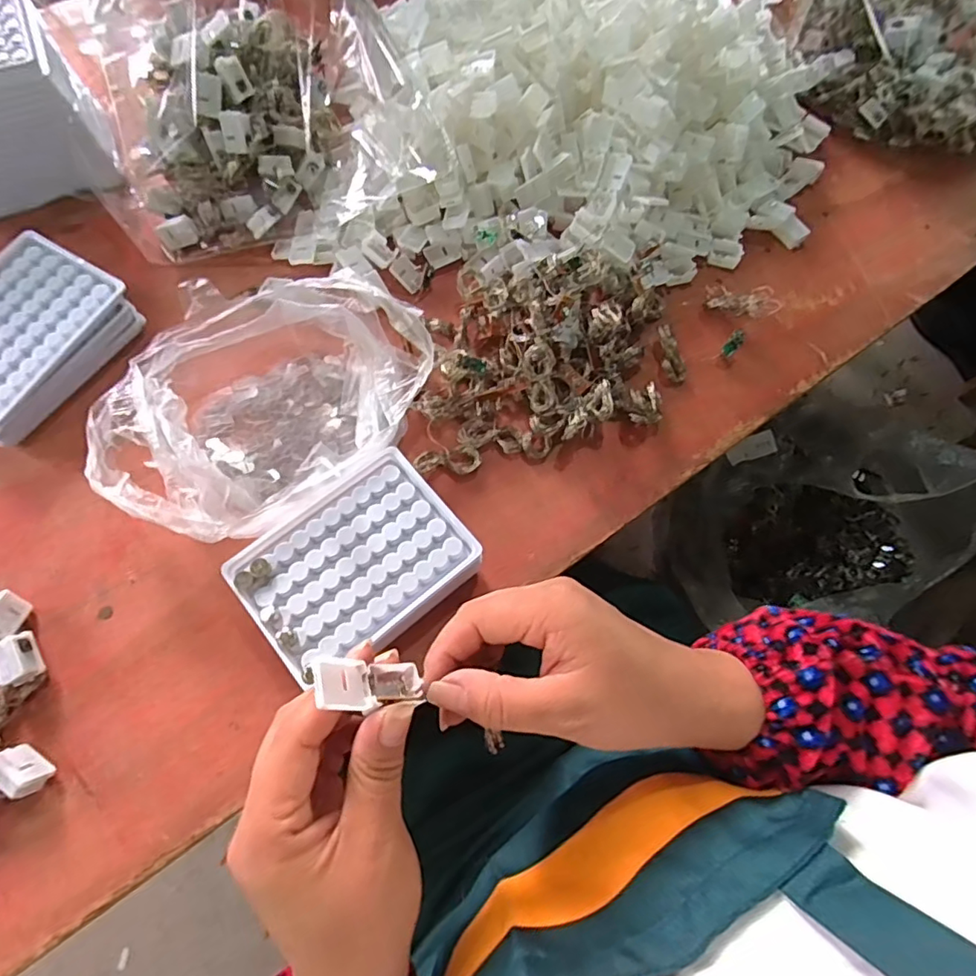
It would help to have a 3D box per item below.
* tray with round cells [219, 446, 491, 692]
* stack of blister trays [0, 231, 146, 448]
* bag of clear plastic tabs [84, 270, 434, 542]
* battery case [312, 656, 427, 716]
[{"bbox_3d":[-0.081,0.049,0.348,0.129,0.032,0.097,-37,75,-14],"label":"tray with round cells"},{"bbox_3d":[-0.329,-0.107,0.392,0.097,0.033,0.134,31,72,9],"label":"stack of blister trays"},{"bbox_3d":[-0.143,-0.056,0.369,0.154,0.058,0.200,30,72,9],"label":"bag of clear plastic tabs"},{"bbox_3d":[-0.049,0.080,0.225,0.016,0.054,0.019,-14,67,29],"label":"battery case"}]

